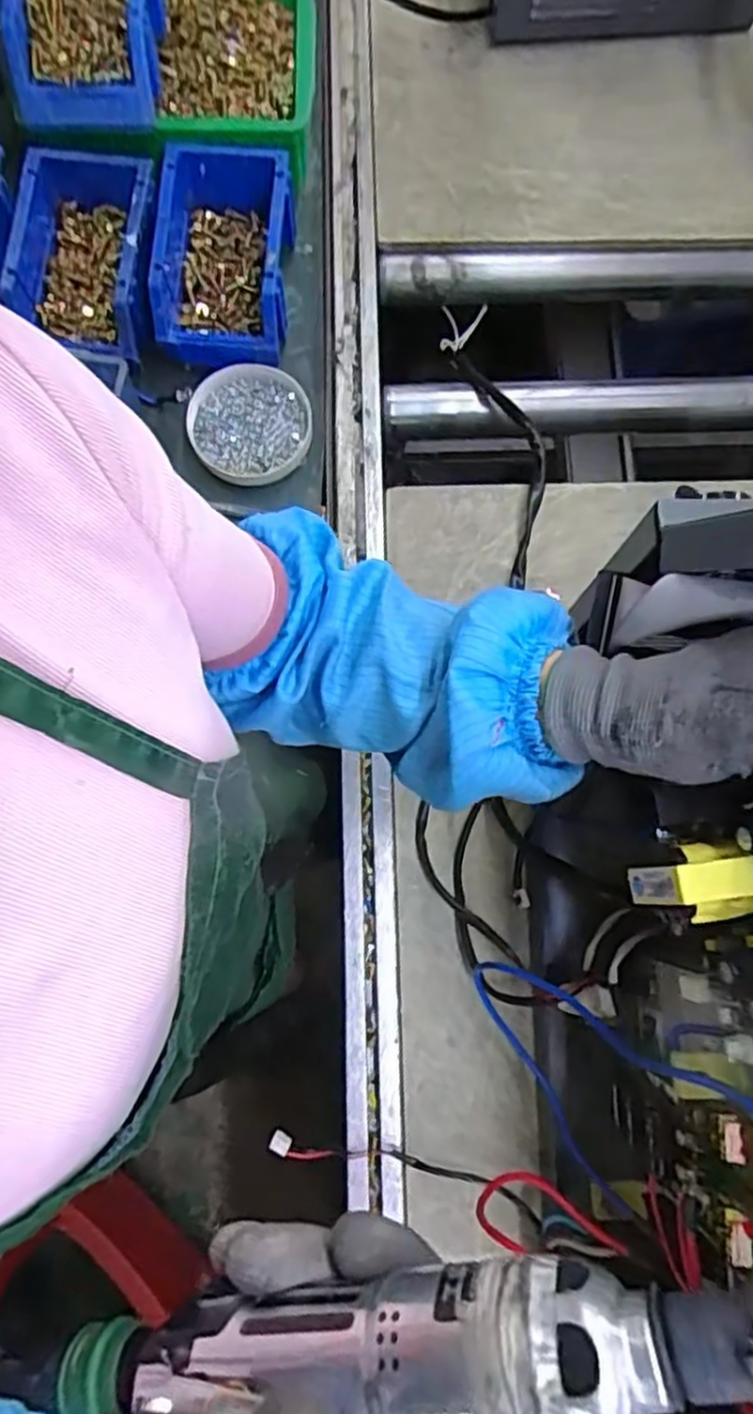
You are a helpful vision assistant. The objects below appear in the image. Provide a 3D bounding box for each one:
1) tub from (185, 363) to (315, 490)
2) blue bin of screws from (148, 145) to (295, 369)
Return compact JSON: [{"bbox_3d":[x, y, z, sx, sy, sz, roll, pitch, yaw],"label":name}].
[{"bbox_3d":[-0.110,-0.242,0.624,0.102,0.037,0.098,0,78,-1],"label":"tub"},{"bbox_3d":[-0.126,-0.373,0.594,0.104,0.061,0.158,2,78,0],"label":"blue bin of screws"}]

